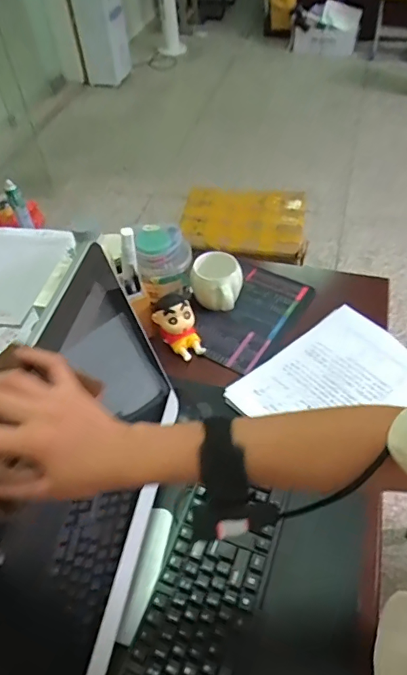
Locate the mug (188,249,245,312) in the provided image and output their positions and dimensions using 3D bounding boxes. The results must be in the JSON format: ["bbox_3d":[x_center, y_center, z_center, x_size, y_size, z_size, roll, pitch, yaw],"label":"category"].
[{"bbox_3d":[0.034,-0.104,0.912,0.098,0.098,0.075,27,56,25],"label":"mug"}]

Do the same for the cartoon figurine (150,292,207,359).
[{"bbox_3d":[-0.040,-0.012,0.846,0.067,0.094,0.070,-22,50,-14],"label":"cartoon figurine"}]

